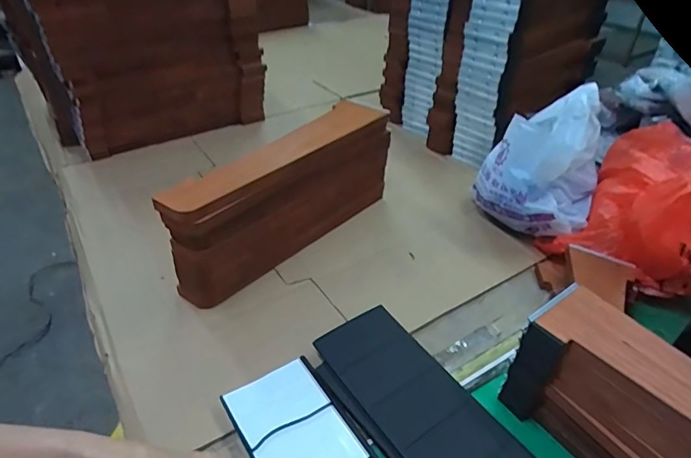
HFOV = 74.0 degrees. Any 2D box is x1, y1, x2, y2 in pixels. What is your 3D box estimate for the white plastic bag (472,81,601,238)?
[{"bbox_3d":[0.273,-0.089,0.658,0.164,0.185,0.149,24,44,28],"label":"white plastic bag"}]

